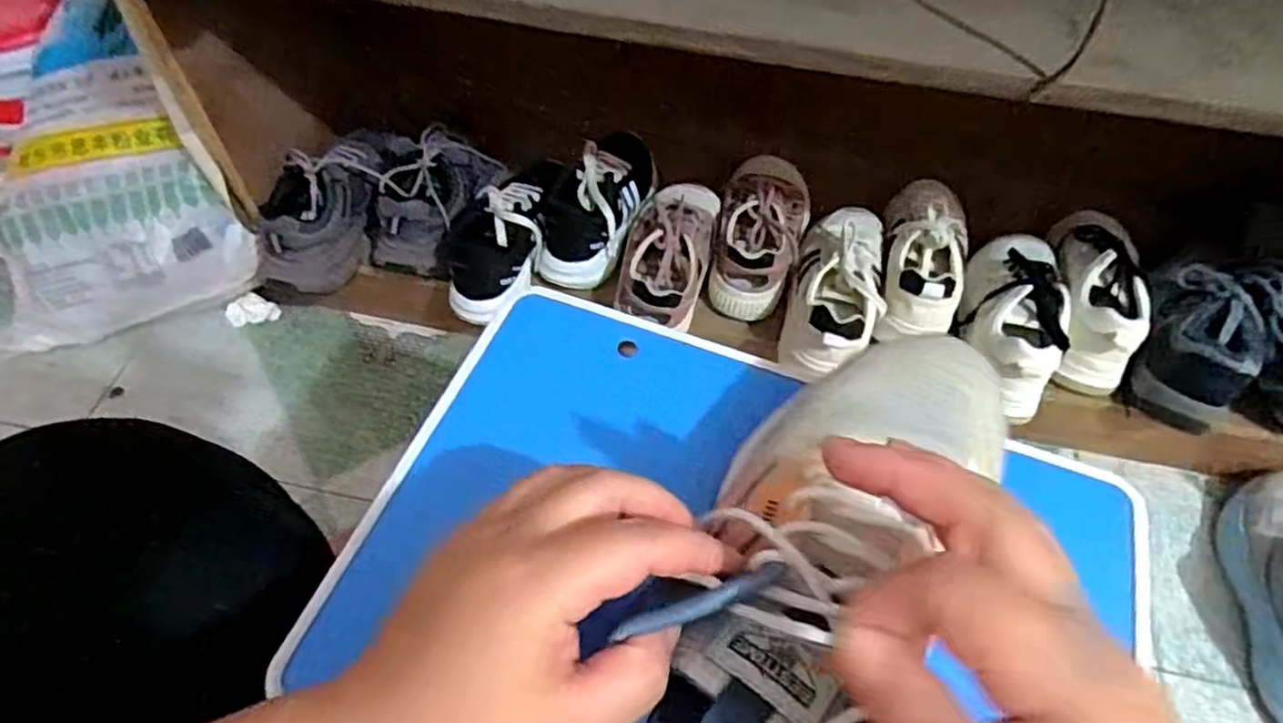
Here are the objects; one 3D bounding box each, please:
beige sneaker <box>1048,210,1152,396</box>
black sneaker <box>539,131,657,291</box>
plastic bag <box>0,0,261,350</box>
[{"bbox_3d":[0.511,-0.077,0.809,0.091,0.101,0.225,20,58,11],"label":"beige sneaker"},{"bbox_3d":[-0.047,-0.195,0.853,0.093,0.087,0.229,20,58,11],"label":"black sneaker"},{"bbox_3d":[-0.643,-0.183,0.824,0.275,0.262,0.237,-28,61,-19],"label":"plastic bag"}]

